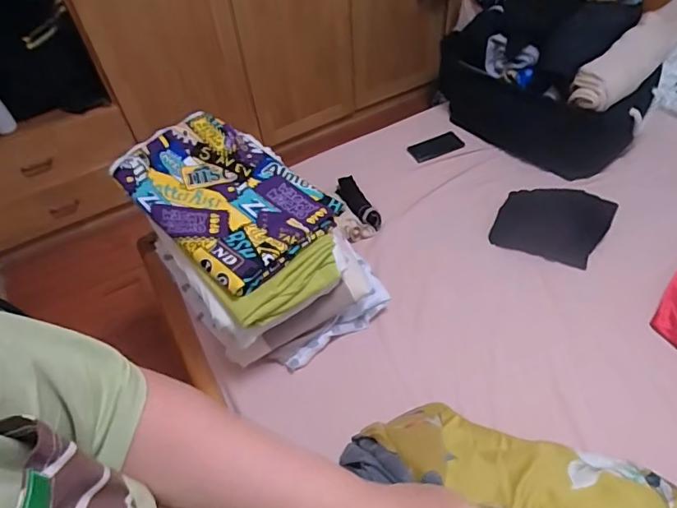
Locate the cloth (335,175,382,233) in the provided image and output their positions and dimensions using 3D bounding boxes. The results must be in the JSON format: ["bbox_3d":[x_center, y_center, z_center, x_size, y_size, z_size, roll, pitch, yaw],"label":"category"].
[{"bbox_3d":[0.044,-0.133,1.255,0.068,0.054,0.165,-25,53,-14],"label":"cloth"}]

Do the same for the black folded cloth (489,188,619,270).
[{"bbox_3d":[0.509,-0.076,1.171,0.243,0.027,0.189,15,72,25],"label":"black folded cloth"}]

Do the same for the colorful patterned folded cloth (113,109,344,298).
[{"bbox_3d":[-0.222,-0.122,0.942,0.394,0.078,0.260,36,62,29],"label":"colorful patterned folded cloth"}]

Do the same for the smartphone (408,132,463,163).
[{"bbox_3d":[0.278,-0.311,1.403,0.156,0.012,0.071,-21,52,-11],"label":"smartphone"}]

